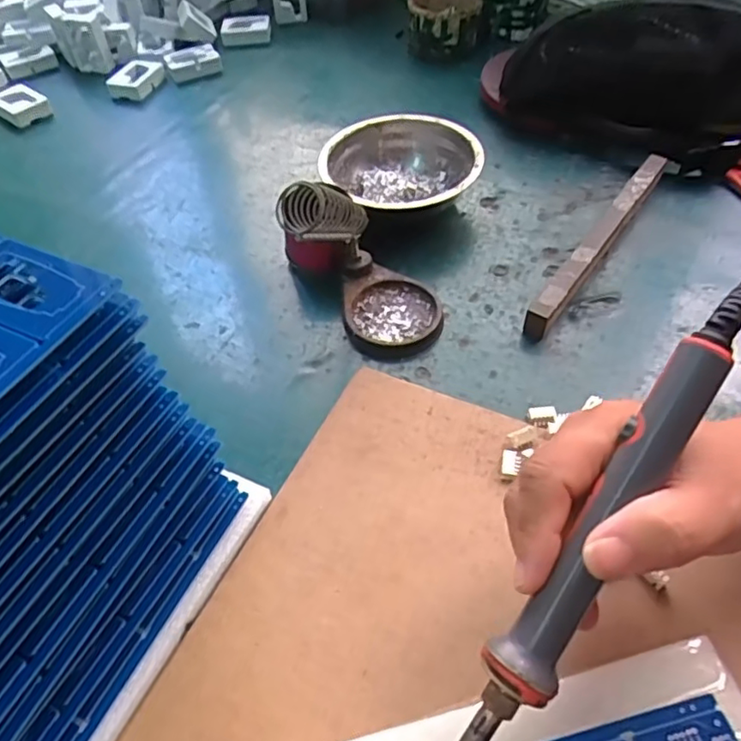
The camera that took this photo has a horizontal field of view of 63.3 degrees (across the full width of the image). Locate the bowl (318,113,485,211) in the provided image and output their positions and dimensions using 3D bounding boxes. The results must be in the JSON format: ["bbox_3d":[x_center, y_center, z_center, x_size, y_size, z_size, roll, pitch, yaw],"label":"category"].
[{"bbox_3d":[0.025,-0.161,0.501,0.124,0.047,0.124,-1,50,2],"label":"bowl"}]

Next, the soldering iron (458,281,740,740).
[{"bbox_3d":[0.076,0.065,0.211,0.020,0.021,0.223,31,92,25],"label":"soldering iron"}]

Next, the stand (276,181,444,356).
[{"bbox_3d":[-0.011,-0.077,0.396,0.123,0.093,0.078,34,59,27],"label":"stand"}]

